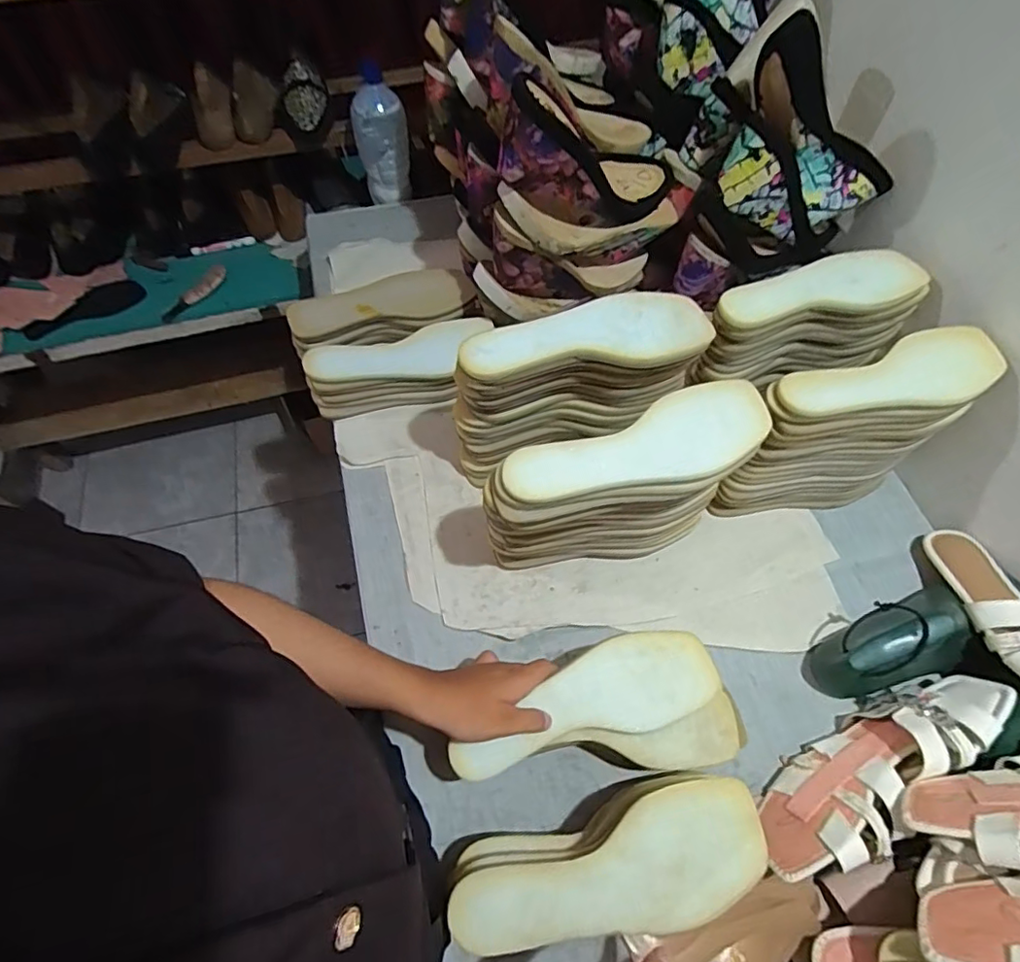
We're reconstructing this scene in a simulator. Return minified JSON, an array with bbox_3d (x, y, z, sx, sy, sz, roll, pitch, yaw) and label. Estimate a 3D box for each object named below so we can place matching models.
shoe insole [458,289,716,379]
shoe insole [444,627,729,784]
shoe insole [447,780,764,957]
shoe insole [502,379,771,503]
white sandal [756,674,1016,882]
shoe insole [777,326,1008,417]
[{"bbox_3d":[0.074,-0.143,0.537,0.243,0.019,0.082,-11,62,-7],"label":"shoe insole"},{"bbox_3d":[0.067,0.190,0.487,0.241,0.008,0.079,-11,76,-9],"label":"shoe insole"},{"bbox_3d":[0.079,0.302,0.416,0.238,0.013,0.081,-18,55,-9],"label":"shoe insole"},{"bbox_3d":[0.109,-0.034,0.477,0.230,0.017,0.081,-14,64,-2],"label":"shoe insole"},{"bbox_3d":[0.341,0.265,0.517,0.274,0.109,0.065,-33,104,-15],"label":"white sandal"},{"bbox_3d":[0.377,-0.098,0.540,0.226,0.015,0.081,-18,63,-11],"label":"shoe insole"}]

